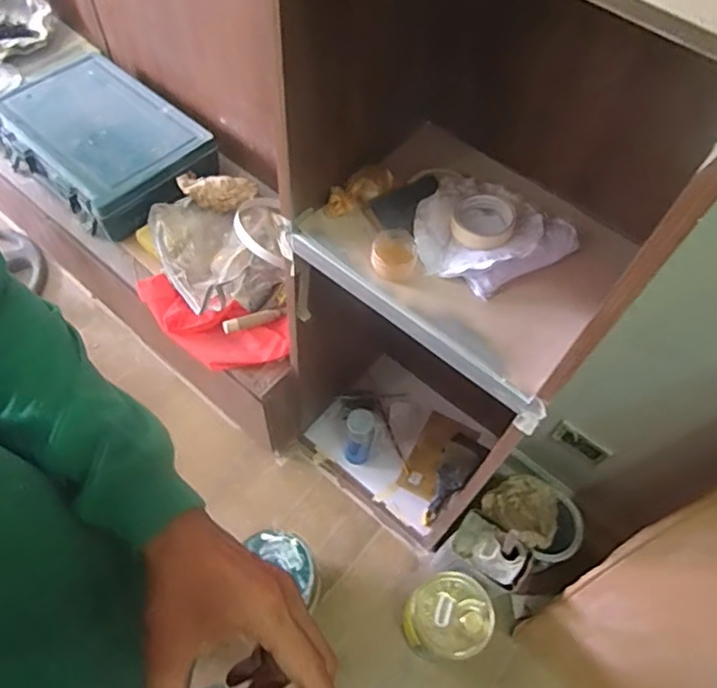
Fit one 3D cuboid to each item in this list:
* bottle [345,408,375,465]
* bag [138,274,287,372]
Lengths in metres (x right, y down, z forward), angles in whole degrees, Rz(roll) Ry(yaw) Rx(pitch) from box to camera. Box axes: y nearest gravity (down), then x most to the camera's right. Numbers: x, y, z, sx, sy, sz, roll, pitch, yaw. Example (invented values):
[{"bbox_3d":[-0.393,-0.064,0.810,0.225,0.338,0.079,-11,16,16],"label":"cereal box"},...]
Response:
[{"bbox_3d":[0.002,0.226,1.395,0.061,0.217,0.064,2,60,-3],"label":"bottle"},{"bbox_3d":[-0.317,-0.034,1.237,0.356,0.051,0.149,16,60,5],"label":"bag"}]

